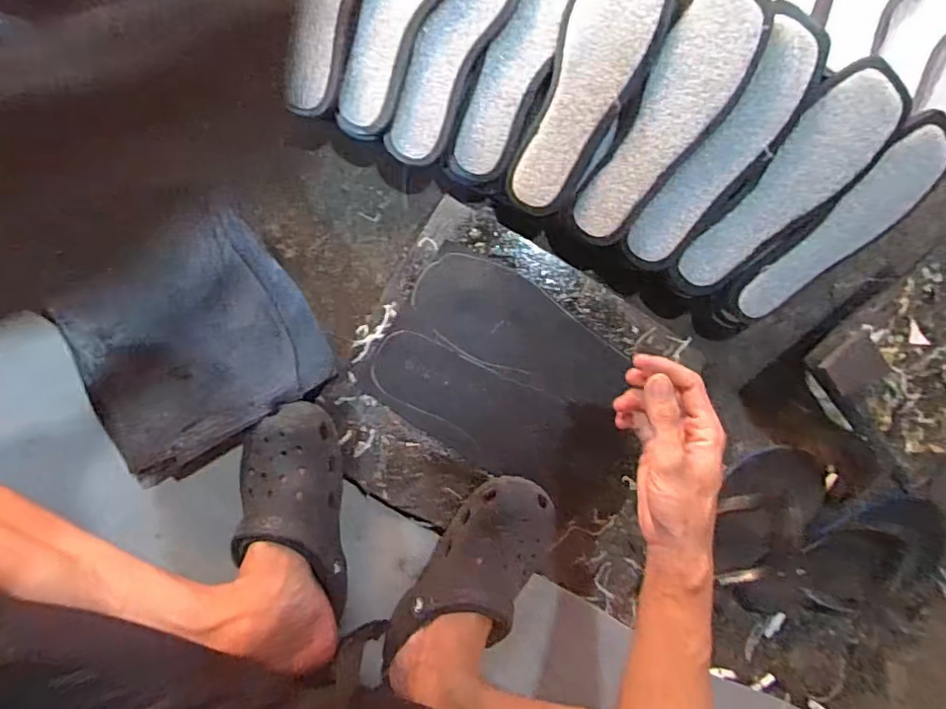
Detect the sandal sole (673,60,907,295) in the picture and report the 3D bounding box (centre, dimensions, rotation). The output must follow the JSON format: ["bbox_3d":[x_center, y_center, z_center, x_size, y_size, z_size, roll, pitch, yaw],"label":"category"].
[{"bbox_3d":[0.302,-0.160,0.551,0.076,0.026,0.250,35,118,-7],"label":"sandal sole"}]

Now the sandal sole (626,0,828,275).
[{"bbox_3d":[0.238,-0.191,0.536,0.066,0.025,0.247,29,118,-7],"label":"sandal sole"}]

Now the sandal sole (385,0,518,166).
[{"bbox_3d":[-0.017,-0.301,0.538,0.066,0.011,0.236,28,108,-7],"label":"sandal sole"}]

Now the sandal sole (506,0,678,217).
[{"bbox_3d":[0.106,-0.253,0.528,0.083,0.029,0.245,21,115,-7],"label":"sandal sole"}]

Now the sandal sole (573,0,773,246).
[{"bbox_3d":[0.181,-0.214,0.525,0.079,0.023,0.243,26,117,-7],"label":"sandal sole"}]

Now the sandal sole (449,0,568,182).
[{"bbox_3d":[0.043,-0.285,0.540,0.066,0.024,0.236,23,110,-7],"label":"sandal sole"}]

